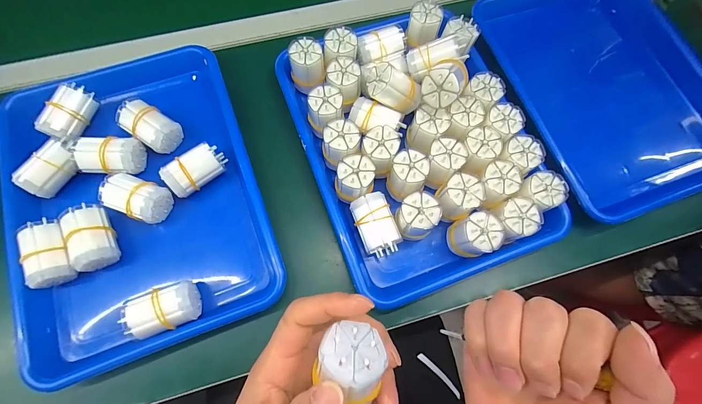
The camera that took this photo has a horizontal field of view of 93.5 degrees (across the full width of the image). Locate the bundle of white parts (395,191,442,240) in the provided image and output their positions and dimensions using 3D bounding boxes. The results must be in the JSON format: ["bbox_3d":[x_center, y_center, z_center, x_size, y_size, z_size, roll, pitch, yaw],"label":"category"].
[{"bbox_3d":[0.068,0.018,0.346,0.039,0.061,0.038,0,72,-1],"label":"bundle of white parts"}]

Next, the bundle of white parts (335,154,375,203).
[{"bbox_3d":[0.005,-0.024,0.346,0.038,0.035,0.040,14,72,3],"label":"bundle of white parts"}]

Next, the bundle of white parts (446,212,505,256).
[{"bbox_3d":[0.127,0.036,0.341,0.040,0.058,0.039,0,72,-1],"label":"bundle of white parts"}]

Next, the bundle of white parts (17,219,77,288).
[{"bbox_3d":[-0.300,0.050,0.332,0.034,0.040,0.063,-18,73,-7],"label":"bundle of white parts"}]

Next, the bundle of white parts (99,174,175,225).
[{"bbox_3d":[-0.226,-0.003,0.354,0.060,0.046,0.040,20,72,5],"label":"bundle of white parts"}]

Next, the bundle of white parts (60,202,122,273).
[{"bbox_3d":[-0.263,0.037,0.340,0.036,0.042,0.063,-24,74,-9],"label":"bundle of white parts"}]

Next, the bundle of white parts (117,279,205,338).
[{"bbox_3d":[-0.180,0.106,0.321,0.065,0.046,0.037,-20,73,-8],"label":"bundle of white parts"}]

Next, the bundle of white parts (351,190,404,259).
[{"bbox_3d":[0.027,0.026,0.354,0.040,0.040,0.063,-18,73,-7],"label":"bundle of white parts"}]

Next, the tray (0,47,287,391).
[{"bbox_3d":[-0.228,-0.008,0.355,0.240,0.048,0.318,-21,73,-8],"label":"tray"}]

